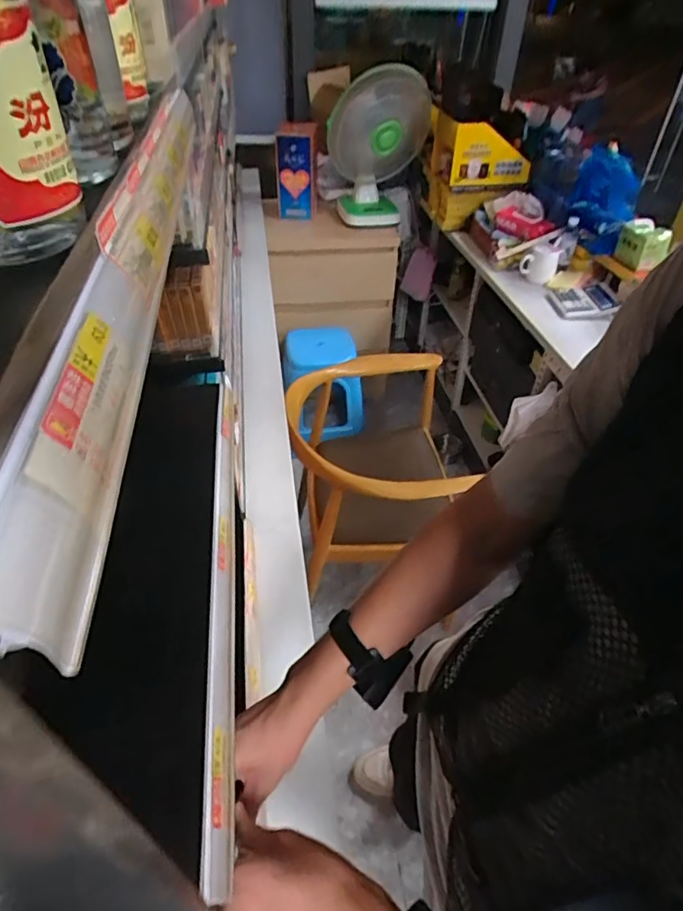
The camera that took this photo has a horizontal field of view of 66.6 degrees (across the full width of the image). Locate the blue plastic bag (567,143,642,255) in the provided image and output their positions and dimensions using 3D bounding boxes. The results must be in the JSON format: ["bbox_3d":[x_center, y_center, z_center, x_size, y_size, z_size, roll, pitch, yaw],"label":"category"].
[{"bbox_3d":[0.741,-0.738,1.484,0.158,0.228,0.200,19,46,18],"label":"blue plastic bag"}]

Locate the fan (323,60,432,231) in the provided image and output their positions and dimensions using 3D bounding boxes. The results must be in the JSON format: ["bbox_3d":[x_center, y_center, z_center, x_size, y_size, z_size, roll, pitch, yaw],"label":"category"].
[{"bbox_3d":[0.122,-1.011,1.716,0.314,0.466,0.379,3,43,2],"label":"fan"}]

